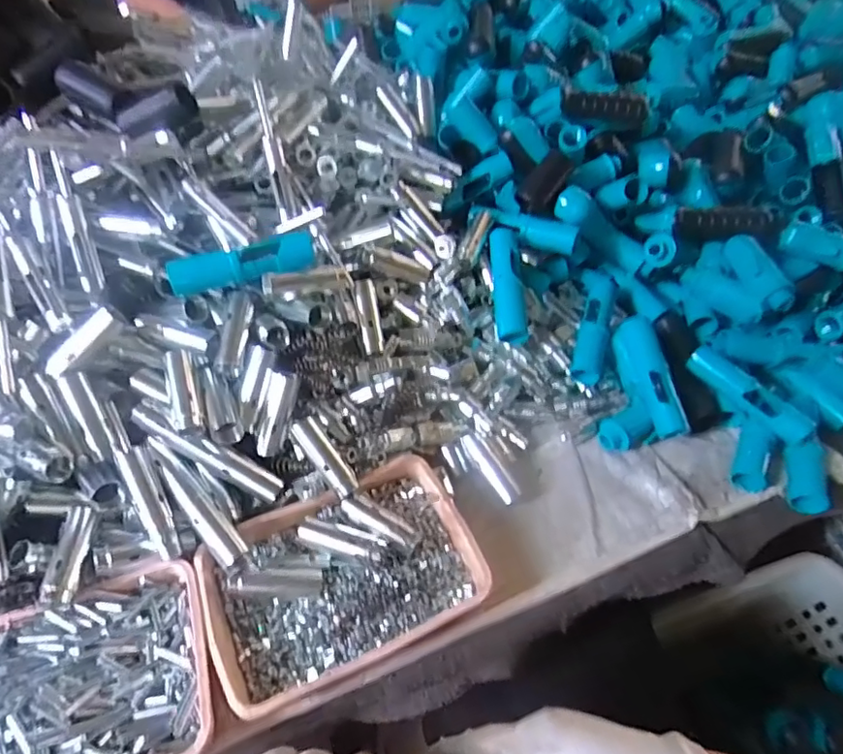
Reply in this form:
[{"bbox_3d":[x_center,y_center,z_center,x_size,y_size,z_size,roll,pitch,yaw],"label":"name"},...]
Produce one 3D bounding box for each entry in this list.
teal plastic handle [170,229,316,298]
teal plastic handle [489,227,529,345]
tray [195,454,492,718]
[{"bbox_3d":[-0.149,-0.093,0.475,0.118,0.028,0.025,-18,54,-17],"label":"teal plastic handle"},{"bbox_3d":[0.086,-0.096,0.568,0.028,0.023,0.125,-2,68,-5],"label":"teal plastic handle"},{"bbox_3d":[-0.062,0.151,0.441,0.199,0.037,0.136,-20,54,-18],"label":"tray"}]

